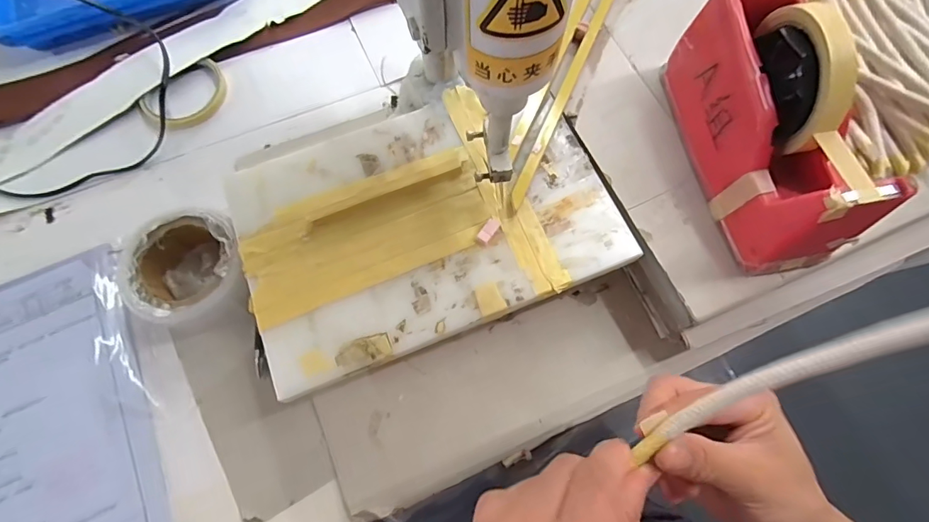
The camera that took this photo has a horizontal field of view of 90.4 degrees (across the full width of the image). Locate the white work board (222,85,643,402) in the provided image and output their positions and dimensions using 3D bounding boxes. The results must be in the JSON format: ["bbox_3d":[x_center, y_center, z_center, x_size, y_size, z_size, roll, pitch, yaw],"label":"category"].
[{"bbox_3d":[-0.032,-0.036,0.377,0.292,0.008,0.195,-21,73,-6],"label":"white work board"}]

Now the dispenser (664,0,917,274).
[{"bbox_3d":[0.226,-0.103,0.341,0.064,0.122,0.201,-12,73,-4],"label":"dispenser"}]

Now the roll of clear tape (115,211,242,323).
[{"bbox_3d":[-0.239,0.006,0.404,0.096,0.053,0.100,0,72,0],"label":"roll of clear tape"}]

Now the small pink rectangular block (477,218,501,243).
[{"bbox_3d":[0.019,-0.024,0.370,0.011,0.007,0.021,34,76,10],"label":"small pink rectangular block"}]

